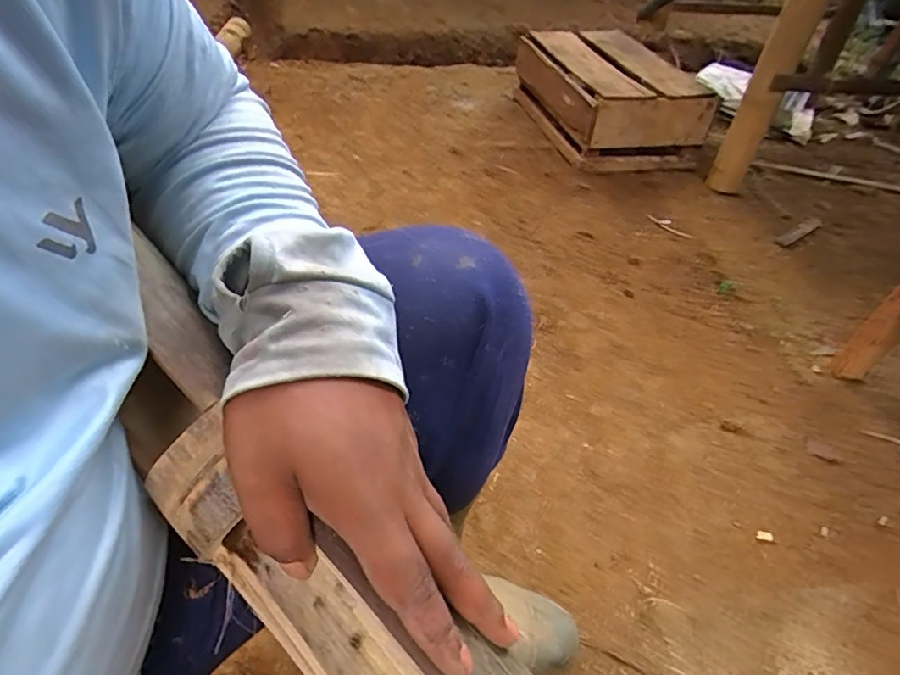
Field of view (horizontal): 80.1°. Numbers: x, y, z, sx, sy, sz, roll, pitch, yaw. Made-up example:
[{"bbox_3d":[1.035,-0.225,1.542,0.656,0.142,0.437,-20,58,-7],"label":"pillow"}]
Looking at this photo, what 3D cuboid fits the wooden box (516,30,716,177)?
[{"bbox_3d":[0.453,-0.710,1.559,0.371,0.229,0.617,-9,48,-12],"label":"wooden box"}]

